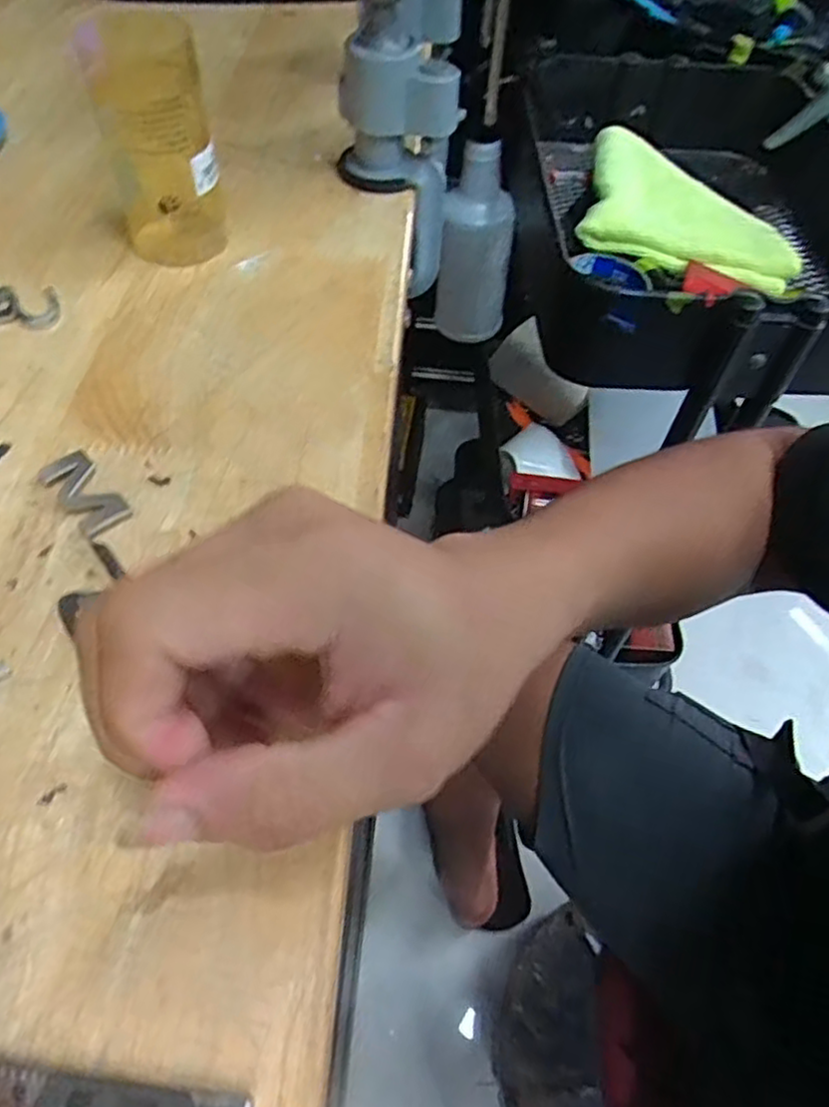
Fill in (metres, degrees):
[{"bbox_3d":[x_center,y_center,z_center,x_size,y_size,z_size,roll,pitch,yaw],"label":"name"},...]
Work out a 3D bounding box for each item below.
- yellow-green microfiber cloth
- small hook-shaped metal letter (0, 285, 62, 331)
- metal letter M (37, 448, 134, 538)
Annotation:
[{"bbox_3d":[0.261,-0.331,0.665,0.193,0.039,0.170,12,56,5],"label":"yellow-green microfiber cloth"},{"bbox_3d":[-0.193,-0.120,0.341,0.042,0.004,0.030,0,55,-5],"label":"small hook-shaped metal letter"},{"bbox_3d":[-0.131,-0.025,0.279,0.020,0.004,0.045,-36,65,-26],"label":"metal letter M"}]

